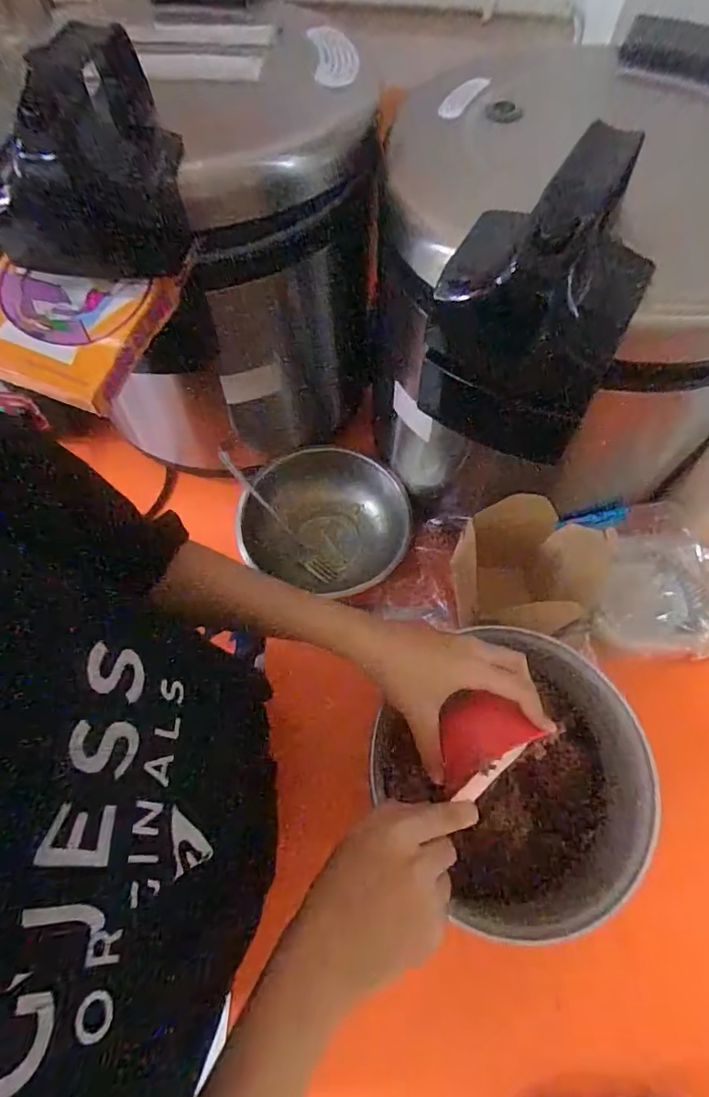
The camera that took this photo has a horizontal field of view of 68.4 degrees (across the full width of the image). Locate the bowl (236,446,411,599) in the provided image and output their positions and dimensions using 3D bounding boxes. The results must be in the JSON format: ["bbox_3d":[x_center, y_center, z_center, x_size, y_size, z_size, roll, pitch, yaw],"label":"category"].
[{"bbox_3d":[-0.036,-0.040,0.667,0.204,0.032,0.181,21,99,-8],"label":"bowl"}]

